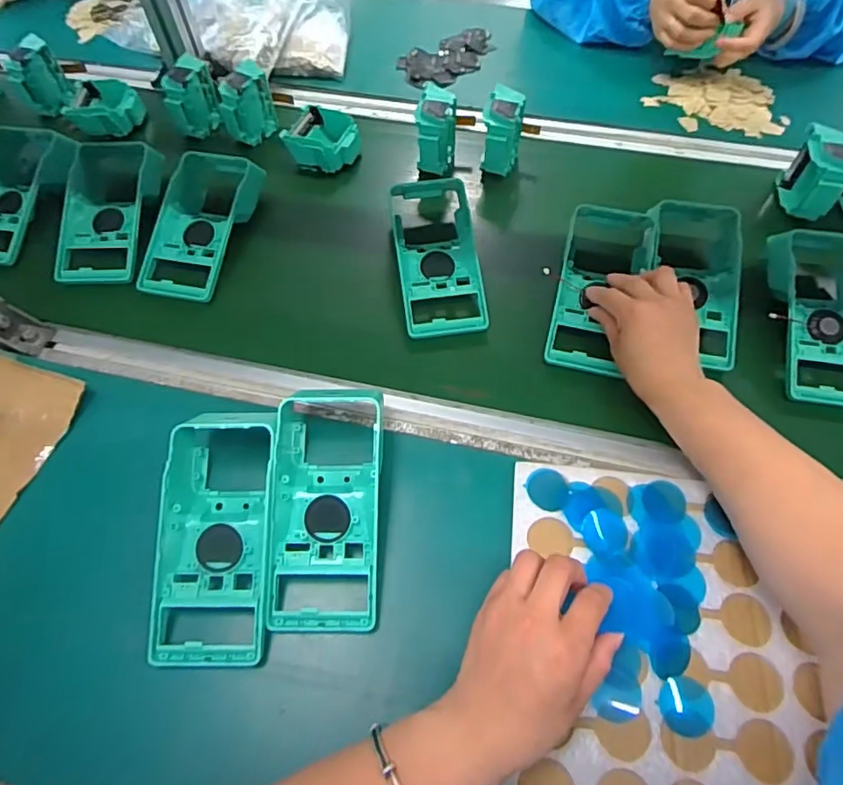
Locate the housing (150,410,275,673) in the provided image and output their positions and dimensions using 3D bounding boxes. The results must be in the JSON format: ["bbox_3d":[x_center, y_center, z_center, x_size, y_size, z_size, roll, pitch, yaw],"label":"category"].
[{"bbox_3d":[-0.152,0.099,0.403,0.087,0.056,0.187,0,60,1],"label":"housing"}]

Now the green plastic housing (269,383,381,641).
[{"bbox_3d":[-0.074,0.083,0.417,0.087,0.054,0.184,0,60,1],"label":"green plastic housing"}]

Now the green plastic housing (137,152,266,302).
[{"bbox_3d":[-0.239,-0.189,0.590,0.090,0.057,0.198,12,61,8],"label":"green plastic housing"}]

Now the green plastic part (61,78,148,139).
[{"bbox_3d":[-0.413,-0.373,0.712,0.084,0.049,0.087,-8,60,-3],"label":"green plastic part"}]

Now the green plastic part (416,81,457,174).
[{"bbox_3d":[0.017,-0.302,0.636,0.045,0.077,0.082,3,60,3],"label":"green plastic part"}]

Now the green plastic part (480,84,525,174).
[{"bbox_3d":[0.095,-0.302,0.634,0.045,0.082,0.088,10,61,7],"label":"green plastic part"}]

